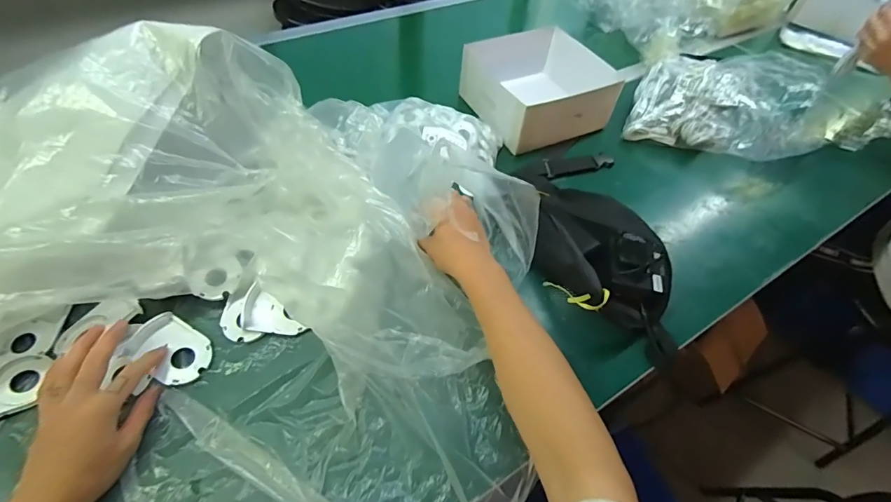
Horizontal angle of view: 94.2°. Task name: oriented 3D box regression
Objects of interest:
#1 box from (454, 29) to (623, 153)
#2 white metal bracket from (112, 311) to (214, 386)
[{"bbox_3d":[0.162,-0.290,0.736,0.217,0.087,0.217,-18,57,-17],"label":"box"},{"bbox_3d":[-0.294,0.105,0.444,0.077,0.024,0.057,25,56,14],"label":"white metal bracket"}]

